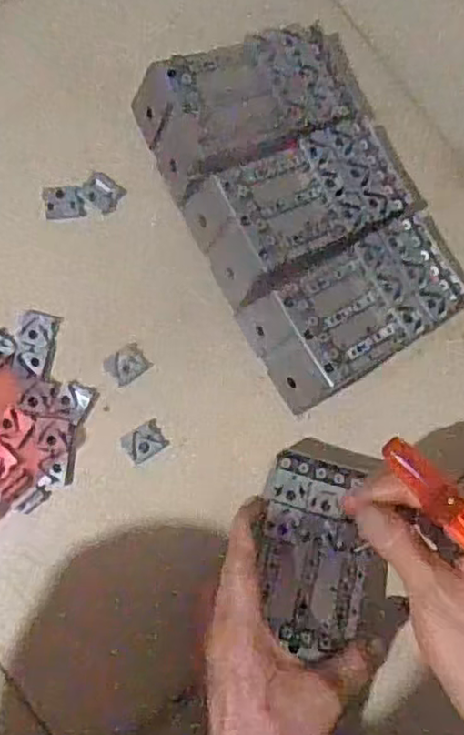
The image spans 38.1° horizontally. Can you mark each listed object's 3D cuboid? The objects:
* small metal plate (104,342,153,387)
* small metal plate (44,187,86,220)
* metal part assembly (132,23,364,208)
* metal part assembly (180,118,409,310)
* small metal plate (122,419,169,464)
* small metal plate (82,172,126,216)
[{"bbox_3d":[-0.077,-0.002,0.494,0.029,0.004,0.024,-36,88,-6],"label":"small metal plate"},{"bbox_3d":[-0.125,-0.122,0.501,0.029,0.005,0.023,-7,86,-4],"label":"small metal plate"},{"bbox_3d":[0.020,-0.192,0.488,0.165,0.058,0.084,-22,87,-5],"label":"metal part assembly"},{"bbox_3d":[0.049,-0.115,0.481,0.149,0.057,0.082,-28,88,-5],"label":"metal part assembly"},{"bbox_3d":[-0.063,0.054,0.489,0.029,0.004,0.023,-32,92,-6],"label":"small metal plate"},{"bbox_3d":[-0.096,-0.130,0.500,0.027,0.004,0.024,36,84,0],"label":"small metal plate"}]

